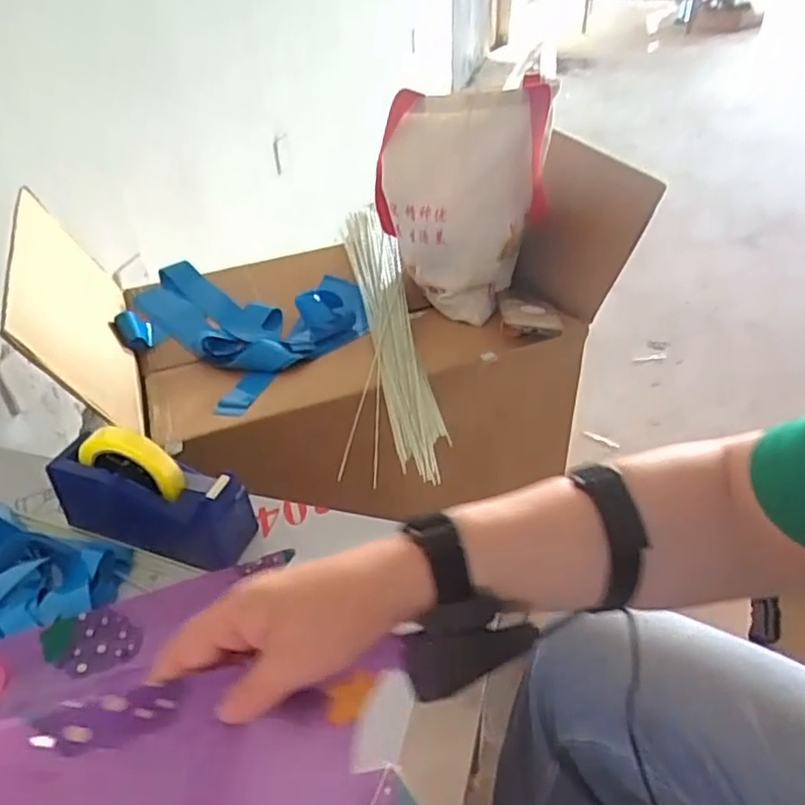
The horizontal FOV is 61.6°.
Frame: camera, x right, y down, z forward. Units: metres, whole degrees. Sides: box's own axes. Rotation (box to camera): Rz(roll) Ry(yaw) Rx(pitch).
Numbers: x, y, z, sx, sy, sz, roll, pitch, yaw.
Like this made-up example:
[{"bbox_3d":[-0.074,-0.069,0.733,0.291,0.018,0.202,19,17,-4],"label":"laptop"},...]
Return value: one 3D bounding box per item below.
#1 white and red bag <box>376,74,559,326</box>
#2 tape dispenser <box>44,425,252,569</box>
[{"bbox_3d":[0.079,-0.279,0.950,0.242,0.279,0.135,2,39,6],"label":"white and red bag"},{"bbox_3d":[-0.263,0.084,0.691,0.195,0.106,0.064,11,41,16],"label":"tape dispenser"}]

